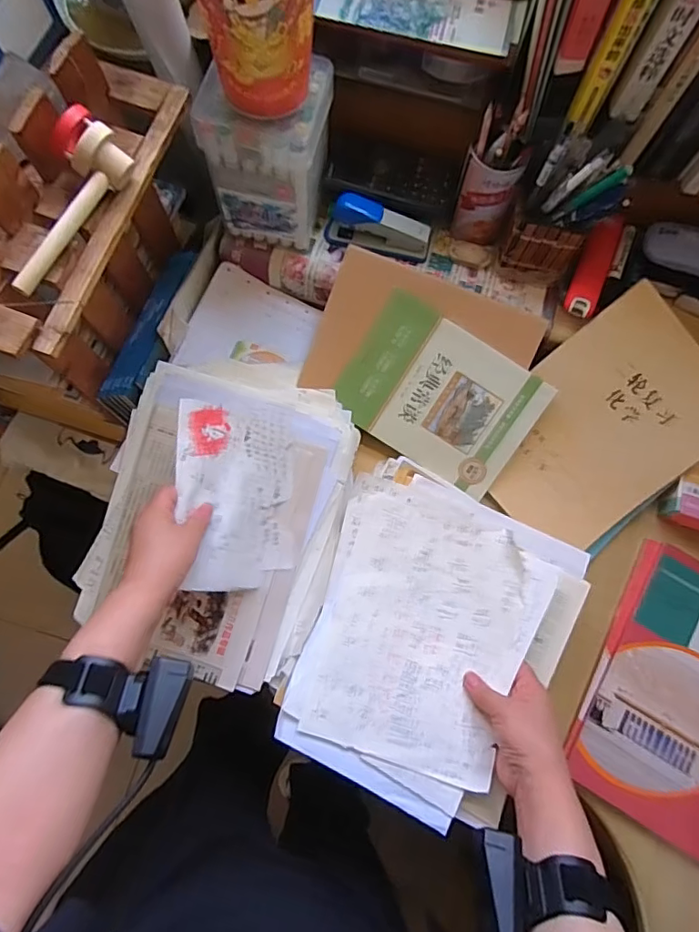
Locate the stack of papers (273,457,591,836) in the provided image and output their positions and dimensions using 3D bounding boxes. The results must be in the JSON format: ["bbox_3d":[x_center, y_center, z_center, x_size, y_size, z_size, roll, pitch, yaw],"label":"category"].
[{"bbox_3d":[0.085,0.167,0.543,0.253,0.035,0.315,26,77,5],"label":"stack of papers"}]

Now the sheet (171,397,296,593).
[{"bbox_3d":[-0.119,0.035,0.562,0.129,0.023,0.197,2,95,-40],"label":"sheet"}]

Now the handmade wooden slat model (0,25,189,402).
[{"bbox_3d":[-0.228,-0.193,0.493,0.094,0.245,0.261,21,76,4],"label":"handmade wooden slat model"}]

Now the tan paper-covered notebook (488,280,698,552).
[{"bbox_3d":[0.301,-0.043,0.635,0.278,0.014,0.210,-41,92,12],"label":"tan paper-covered notebook"}]

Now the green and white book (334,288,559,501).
[{"bbox_3d":[0.109,-0.083,0.638,0.222,0.010,0.160,32,100,0],"label":"green and white book"}]

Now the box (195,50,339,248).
[{"bbox_3d":[-0.085,-0.339,0.581,0.118,0.153,0.111,10,76,1],"label":"box"}]

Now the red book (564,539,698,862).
[{"bbox_3d":[0.395,0.263,0.598,0.221,0.010,0.296,29,77,6],"label":"red book"}]

